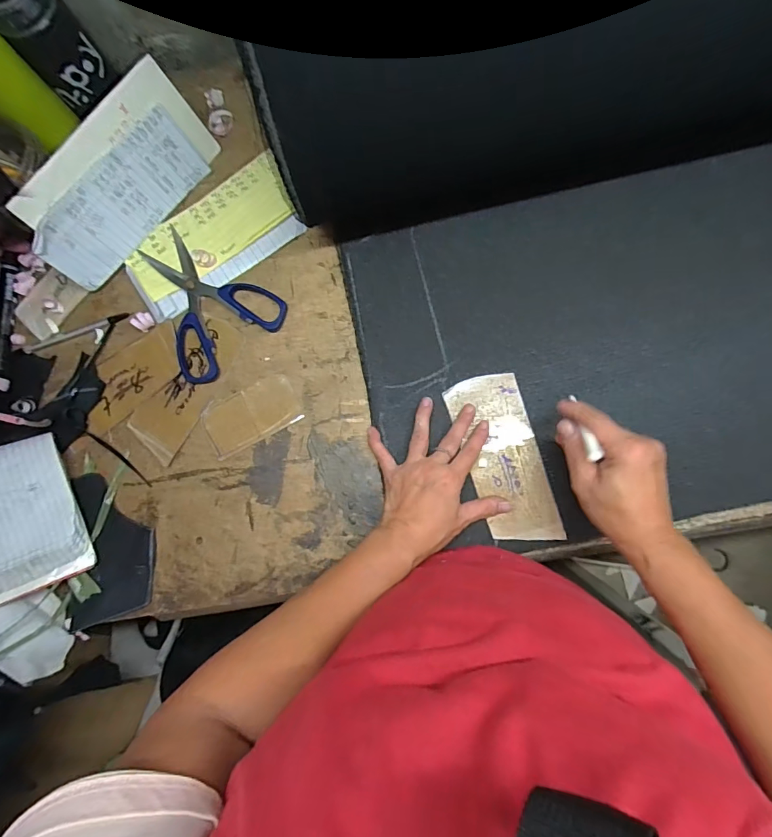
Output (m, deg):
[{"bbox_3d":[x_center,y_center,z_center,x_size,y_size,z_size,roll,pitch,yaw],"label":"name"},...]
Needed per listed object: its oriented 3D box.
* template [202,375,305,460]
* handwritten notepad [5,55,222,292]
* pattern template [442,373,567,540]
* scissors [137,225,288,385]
[{"bbox_3d":[-0.141,-0.003,0.464,0.099,0.004,0.057,-25,82,2],"label":"template"},{"bbox_3d":[-0.277,-0.243,0.459,0.012,0.103,0.213,35,85,32],"label":"handwritten notepad"},{"bbox_3d":[0.116,0.039,0.436,0.071,0.005,0.166,-17,81,3],"label":"pattern template"},{"bbox_3d":[-0.200,-0.132,0.480,0.128,0.007,0.161,-39,82,0],"label":"scissors"}]

